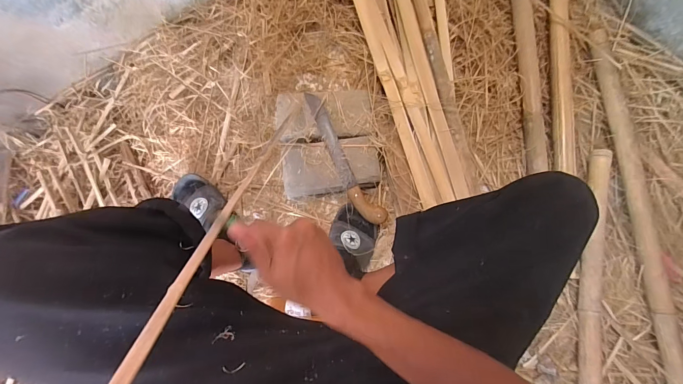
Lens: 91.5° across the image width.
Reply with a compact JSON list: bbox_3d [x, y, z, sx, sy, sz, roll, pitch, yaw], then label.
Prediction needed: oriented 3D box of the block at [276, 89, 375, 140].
[{"bbox_3d":[-0.041,-0.169,0.749,0.208,0.063,0.108,-3,82,-2],"label":"block"}]

